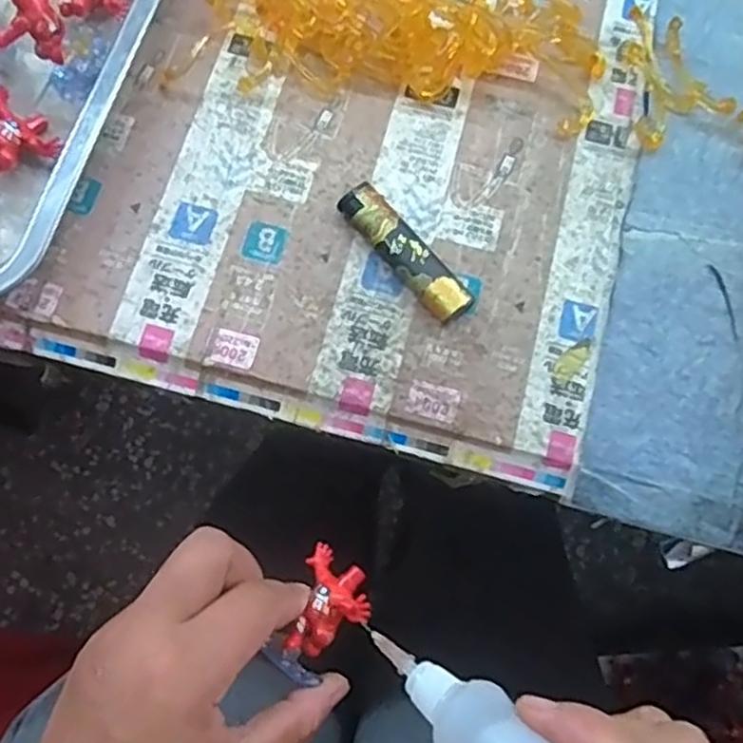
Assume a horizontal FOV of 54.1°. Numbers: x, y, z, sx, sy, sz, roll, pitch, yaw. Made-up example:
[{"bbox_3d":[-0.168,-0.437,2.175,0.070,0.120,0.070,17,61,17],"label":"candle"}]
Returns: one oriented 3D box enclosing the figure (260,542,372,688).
[{"bbox_3d":[-0.022,0.101,0.301,0.033,0.034,0.049,33,76,7],"label":"figure"}]

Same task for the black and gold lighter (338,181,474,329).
[{"bbox_3d":[0.015,-0.055,0.342,0.019,0.012,0.078,-38,79,-11],"label":"black and gold lighter"}]

